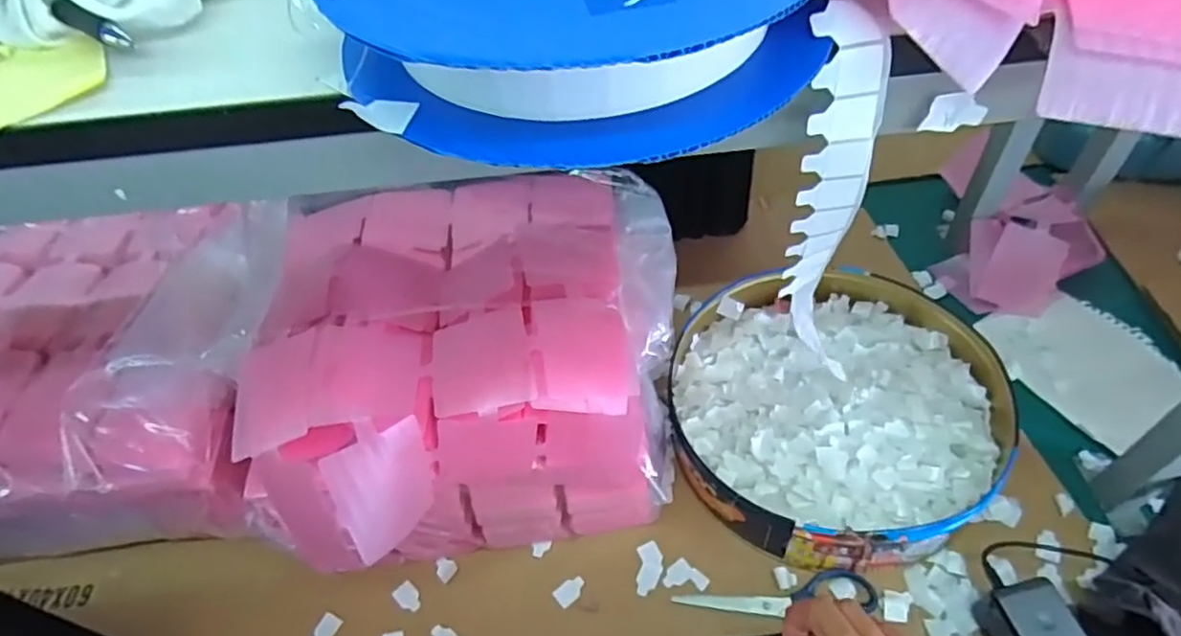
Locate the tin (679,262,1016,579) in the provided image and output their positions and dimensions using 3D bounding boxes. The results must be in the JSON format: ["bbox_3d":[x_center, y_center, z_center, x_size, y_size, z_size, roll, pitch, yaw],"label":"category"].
[{"bbox_3d":[0.236,0.086,0.648,0.301,0.068,0.297,-3,51,3],"label":"tin"}]

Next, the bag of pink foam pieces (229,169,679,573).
[{"bbox_3d":[-0.094,0.038,0.623,0.327,0.231,0.366,1,52,6],"label":"bag of pink foam pieces"}]

